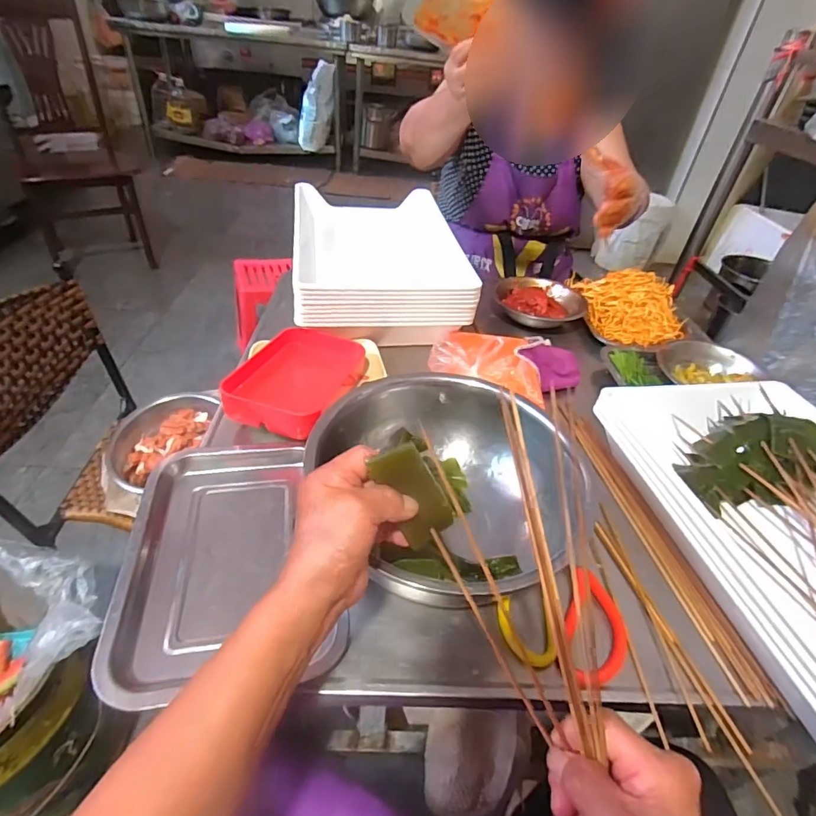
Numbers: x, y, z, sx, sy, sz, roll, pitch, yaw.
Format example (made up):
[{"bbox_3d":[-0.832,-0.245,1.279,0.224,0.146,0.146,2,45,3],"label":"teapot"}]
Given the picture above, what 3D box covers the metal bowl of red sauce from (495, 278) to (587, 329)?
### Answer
[{"bbox_3d":[0.237,-0.194,0.856,0.164,0.045,0.131,16,41,11],"label":"metal bowl of red sauce"}]

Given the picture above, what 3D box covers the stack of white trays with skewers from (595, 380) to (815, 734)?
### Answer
[{"bbox_3d":[0.391,0.115,0.476,0.261,0.085,0.431,-3,41,-12],"label":"stack of white trays with skewers"}]

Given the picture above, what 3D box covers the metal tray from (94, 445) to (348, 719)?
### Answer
[{"bbox_3d":[-0.161,0.131,0.447,0.179,0.030,0.252,-3,41,-11],"label":"metal tray"}]

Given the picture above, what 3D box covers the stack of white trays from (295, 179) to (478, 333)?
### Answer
[{"bbox_3d":[-0.056,-0.263,0.805,0.259,0.086,0.366,-2,40,-10],"label":"stack of white trays"}]

